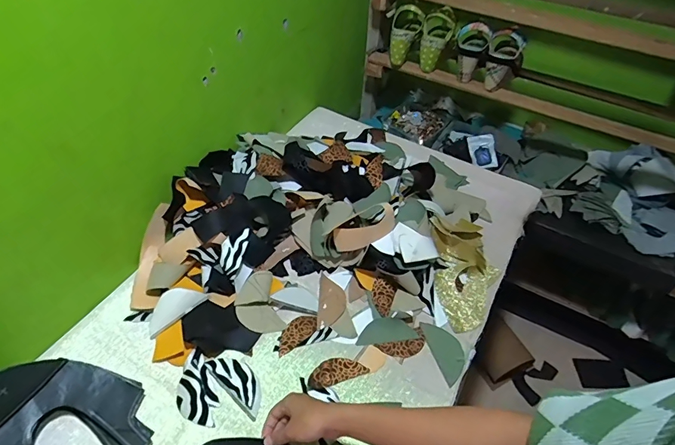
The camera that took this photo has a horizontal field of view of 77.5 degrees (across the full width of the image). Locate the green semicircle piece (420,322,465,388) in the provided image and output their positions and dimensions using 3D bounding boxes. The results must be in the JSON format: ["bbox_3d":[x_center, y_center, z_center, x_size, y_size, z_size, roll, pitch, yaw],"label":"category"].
[{"bbox_3d":[0.187,0.218,0.721,0.052,0.004,0.109,-13,49,-12],"label":"green semicircle piece"}]

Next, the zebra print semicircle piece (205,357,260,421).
[{"bbox_3d":[-0.154,0.250,0.664,0.116,0.004,0.049,36,55,25],"label":"zebra print semicircle piece"}]

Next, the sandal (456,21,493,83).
[{"bbox_3d":[0.337,-0.439,1.063,0.081,0.132,0.095,17,49,10],"label":"sandal"}]

